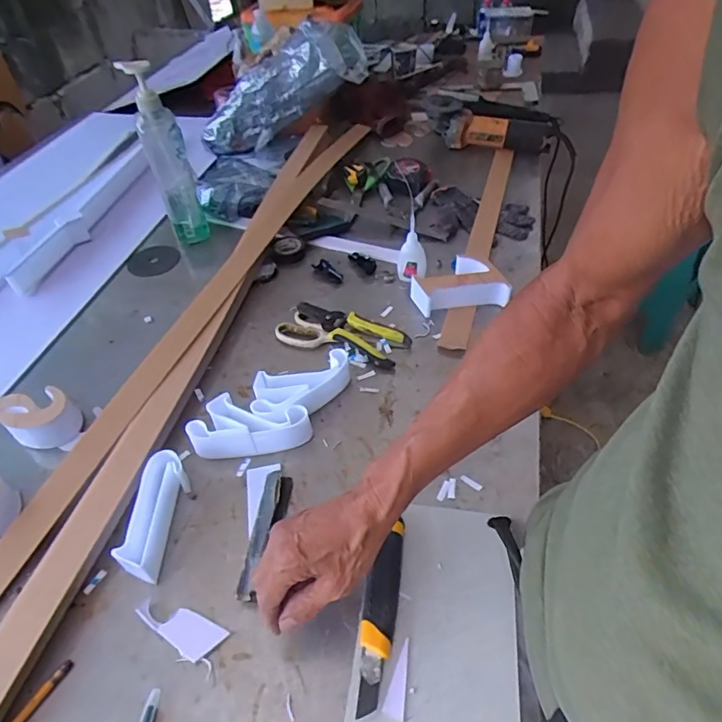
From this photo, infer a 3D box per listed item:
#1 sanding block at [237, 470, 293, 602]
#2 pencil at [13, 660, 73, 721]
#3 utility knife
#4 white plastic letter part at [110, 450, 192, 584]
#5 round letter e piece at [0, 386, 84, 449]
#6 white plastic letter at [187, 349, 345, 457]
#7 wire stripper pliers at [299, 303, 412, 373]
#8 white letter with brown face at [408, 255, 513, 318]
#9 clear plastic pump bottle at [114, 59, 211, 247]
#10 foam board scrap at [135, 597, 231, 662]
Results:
[{"bbox_3d":[-0.100,0.171,0.524,0.032,0.018,0.141,4,45,10],"label":"sanding block"},{"bbox_3d":[-0.281,0.295,0.432,0.009,0.004,0.085,21,51,24],"label":"pencil"},{"bbox_3d":[0.017,0.222,0.462,0.029,0.019,0.160,5,46,11],"label":"utility knife"},{"bbox_3d":[-0.213,0.159,0.532,0.044,0.040,0.131,-2,46,4],"label":"white plastic letter part"},{"bbox_3d":[-0.391,0.069,0.622,0.076,0.045,0.062,-21,47,-14],"label":"round letter e piece"},{"bbox_3d":[-0.103,0.058,0.624,0.208,0.039,0.095,-18,47,-12],"label":"white plastic letter"},{"bbox_3d":[-0.017,-0.042,0.728,0.171,0.027,0.061,23,52,25],"label":"wire stripper pliers"},{"bbox_3d":[0.143,-0.117,0.771,0.132,0.052,0.087,-8,46,-5],"label":"white letter with brown face"},{"bbox_3d":[-0.314,-0.324,0.839,0.060,0.288,0.072,-18,48,-14],"label":"clear plastic pump bottle"},{"bbox_3d":[-0.167,0.244,0.469,0.085,0.009,0.032,15,49,20],"label":"foam board scrap"}]

